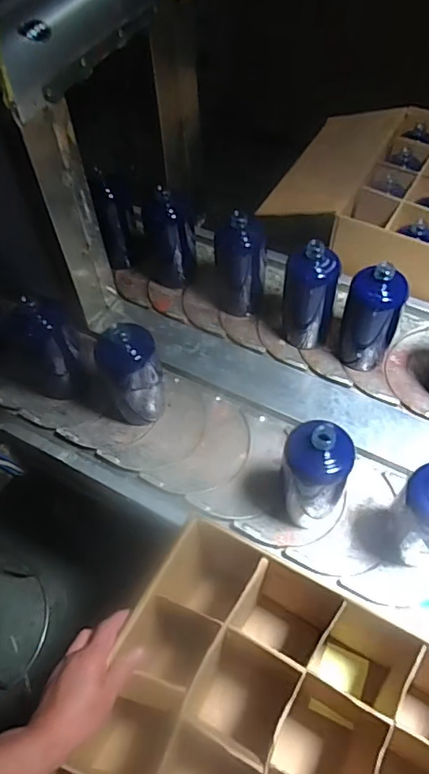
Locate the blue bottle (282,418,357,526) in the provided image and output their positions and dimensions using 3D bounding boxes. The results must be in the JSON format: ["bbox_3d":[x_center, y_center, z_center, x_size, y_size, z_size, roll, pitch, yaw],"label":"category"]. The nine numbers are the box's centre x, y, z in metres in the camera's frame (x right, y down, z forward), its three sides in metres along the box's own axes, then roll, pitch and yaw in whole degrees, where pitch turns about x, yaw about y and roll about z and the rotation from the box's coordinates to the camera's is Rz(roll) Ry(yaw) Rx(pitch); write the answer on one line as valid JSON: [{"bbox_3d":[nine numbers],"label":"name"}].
[{"bbox_3d":[0.124,0.109,0.648,0.080,0.181,0.066,22,60,16],"label":"blue bottle"}]

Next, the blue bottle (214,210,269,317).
[{"bbox_3d":[0.044,-0.206,0.865,0.082,0.185,0.082,0,56,2],"label":"blue bottle"}]

